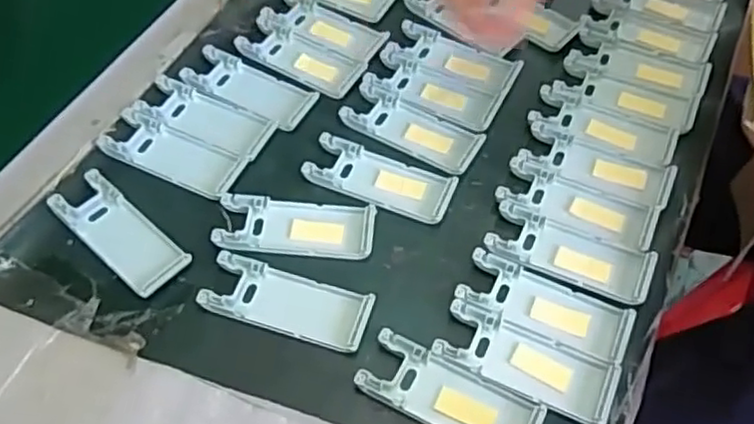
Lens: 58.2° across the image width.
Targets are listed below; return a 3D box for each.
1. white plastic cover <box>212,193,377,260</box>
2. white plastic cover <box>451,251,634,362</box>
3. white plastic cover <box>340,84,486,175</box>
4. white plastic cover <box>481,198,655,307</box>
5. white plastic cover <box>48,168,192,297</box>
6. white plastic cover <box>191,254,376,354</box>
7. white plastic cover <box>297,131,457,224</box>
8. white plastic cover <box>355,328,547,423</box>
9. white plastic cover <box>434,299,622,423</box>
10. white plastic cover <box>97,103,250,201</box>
[{"bbox_3d":[-0.054,0.010,0.457,0.104,0.006,0.043,3,56,1],"label":"white plastic cover"},{"bbox_3d":[0.105,0.058,0.423,0.103,0.007,0.039,23,59,13],"label":"white plastic cover"},{"bbox_3d":[0.025,-0.062,0.505,0.103,0.006,0.042,25,59,15],"label":"white plastic cover"},{"bbox_3d":[0.127,0.026,0.445,0.104,0.007,0.043,21,58,12],"label":"white plastic cover"},{"bbox_3d":[-0.172,0.013,0.448,0.102,0.006,0.039,37,63,21],"label":"white plastic cover"},{"bbox_3d":[-0.056,0.057,0.425,0.103,0.008,0.040,16,57,9],"label":"white plastic cover"},{"bbox_3d":[0.002,-0.024,0.479,0.103,0.006,0.043,21,58,12],"label":"white plastic cover"},{"bbox_3d":[0.042,0.107,0.393,0.104,0.010,0.038,24,59,14],"label":"white plastic cover"},{"bbox_3d":[0.089,0.088,0.403,0.103,0.007,0.040,25,59,14],"label":"white plastic cover"},{"bbox_3d":[-0.147,-0.043,0.487,0.103,0.008,0.048,24,59,14],"label":"white plastic cover"}]

